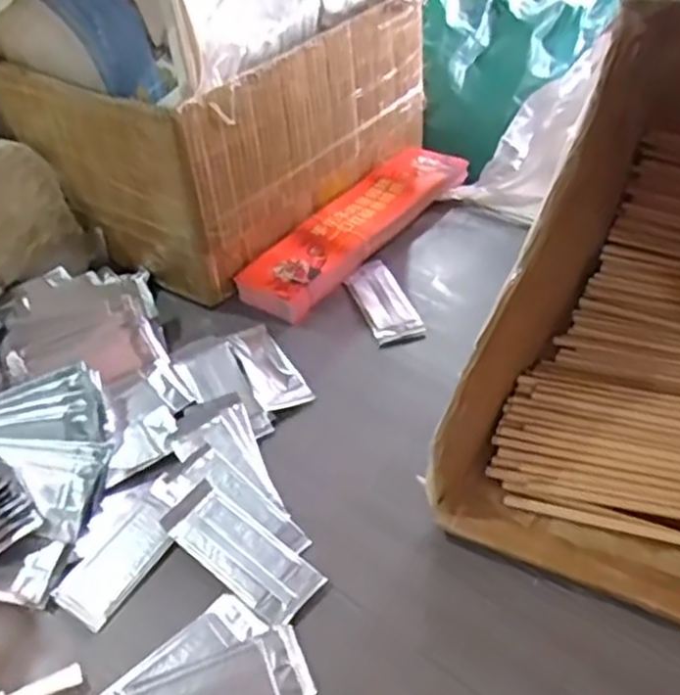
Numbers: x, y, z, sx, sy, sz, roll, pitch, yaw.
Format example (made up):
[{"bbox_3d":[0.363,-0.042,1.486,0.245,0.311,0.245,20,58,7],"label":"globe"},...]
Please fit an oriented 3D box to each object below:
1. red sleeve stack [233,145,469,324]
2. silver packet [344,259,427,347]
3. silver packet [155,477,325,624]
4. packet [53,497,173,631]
[{"bbox_3d":[0.021,-0.143,0.834,0.095,0.033,0.333,26,51,30],"label":"red sleeve stack"},{"bbox_3d":[0.044,-0.047,0.746,0.049,0.007,0.128,-15,44,-11],"label":"silver packet"},{"bbox_3d":[-0.074,0.149,0.539,0.131,0.007,0.049,29,52,31],"label":"silver packet"},{"bbox_3d":[-0.163,0.157,0.546,0.049,0.005,0.100,22,49,26],"label":"packet"}]

